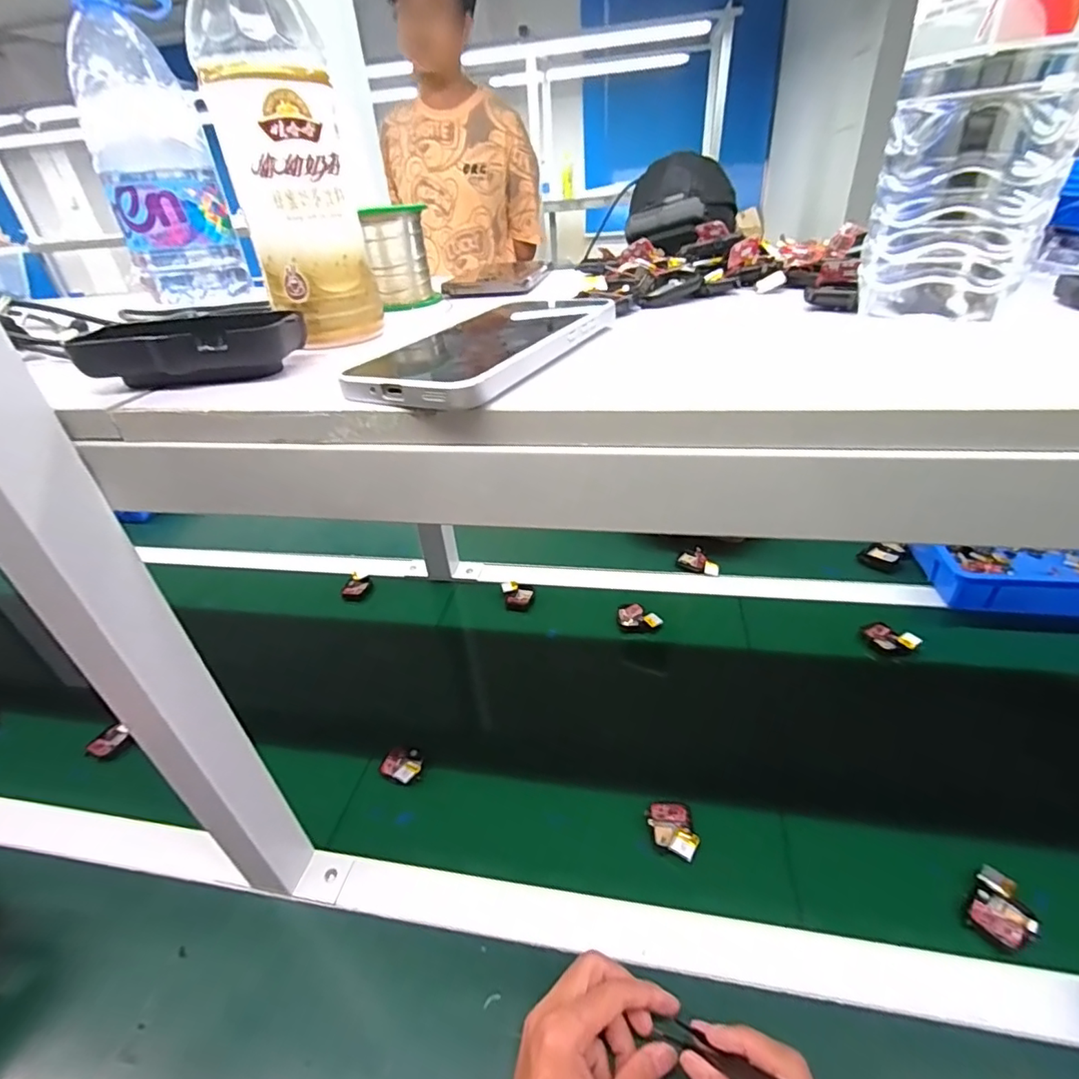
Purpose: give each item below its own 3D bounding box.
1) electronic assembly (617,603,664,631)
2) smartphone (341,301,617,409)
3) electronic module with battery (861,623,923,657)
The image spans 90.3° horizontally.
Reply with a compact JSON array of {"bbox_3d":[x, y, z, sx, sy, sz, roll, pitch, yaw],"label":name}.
[{"bbox_3d":[0.131,0.103,0.710,0.055,0.014,0.035,-2,32,1],"label":"electronic assembly"},{"bbox_3d":[-0.019,-0.101,0.270,0.064,0.015,0.157,23,45,24],"label":"smartphone"},{"bbox_3d":[0.422,0.119,0.648,0.034,0.017,0.059,-24,38,-30],"label":"electronic module with battery"}]

